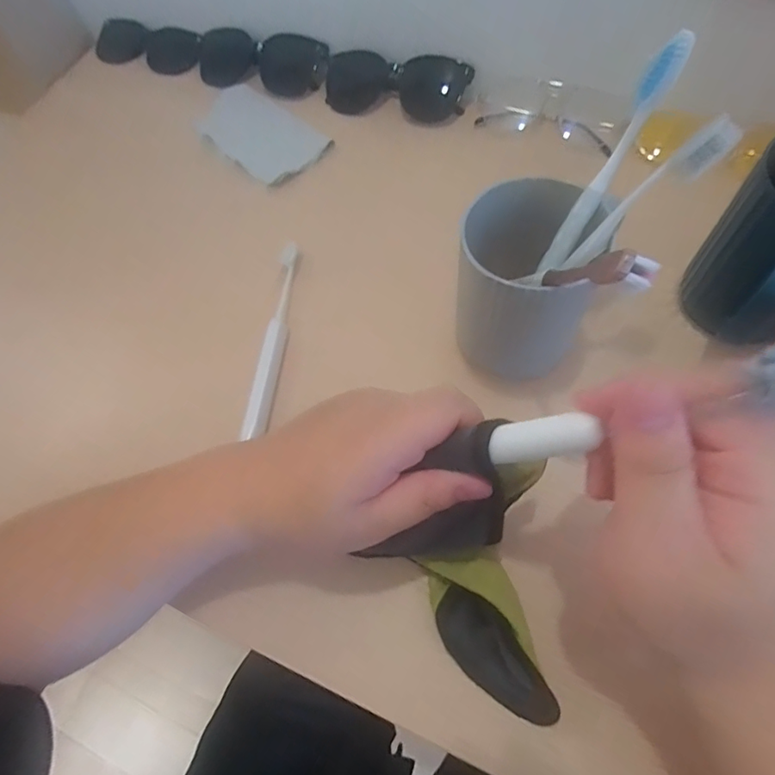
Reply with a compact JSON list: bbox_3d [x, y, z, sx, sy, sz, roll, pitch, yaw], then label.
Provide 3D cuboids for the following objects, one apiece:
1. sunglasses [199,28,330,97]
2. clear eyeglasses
[{"bbox_3d":[-0.127,-0.325,0.487,0.139,0.033,0.048,16,66,8],"label":"sunglasses"},{"bbox_3d":[0.145,-0.244,0.438,0.130,0.029,0.052,21,67,15],"label":"clear eyeglasses"}]

